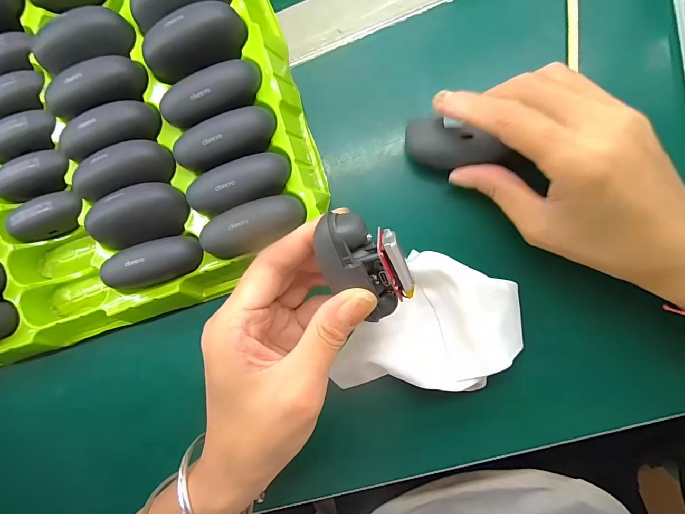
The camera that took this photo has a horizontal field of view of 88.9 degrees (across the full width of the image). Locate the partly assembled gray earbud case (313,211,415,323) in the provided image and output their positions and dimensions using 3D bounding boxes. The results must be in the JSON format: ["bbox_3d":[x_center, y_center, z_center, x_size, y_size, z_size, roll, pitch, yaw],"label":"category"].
[{"bbox_3d":[0.010,0.004,0.172,0.035,0.027,0.060,-45,121,-4],"label":"partly assembled gray earbud case"}]

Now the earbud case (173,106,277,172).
[{"bbox_3d":[-0.073,-0.072,0.214,0.064,0.024,0.023,-21,87,8],"label":"earbud case"}]

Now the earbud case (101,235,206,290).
[{"bbox_3d":[-0.124,0.005,0.226,0.062,0.022,0.025,-16,88,8],"label":"earbud case"}]

